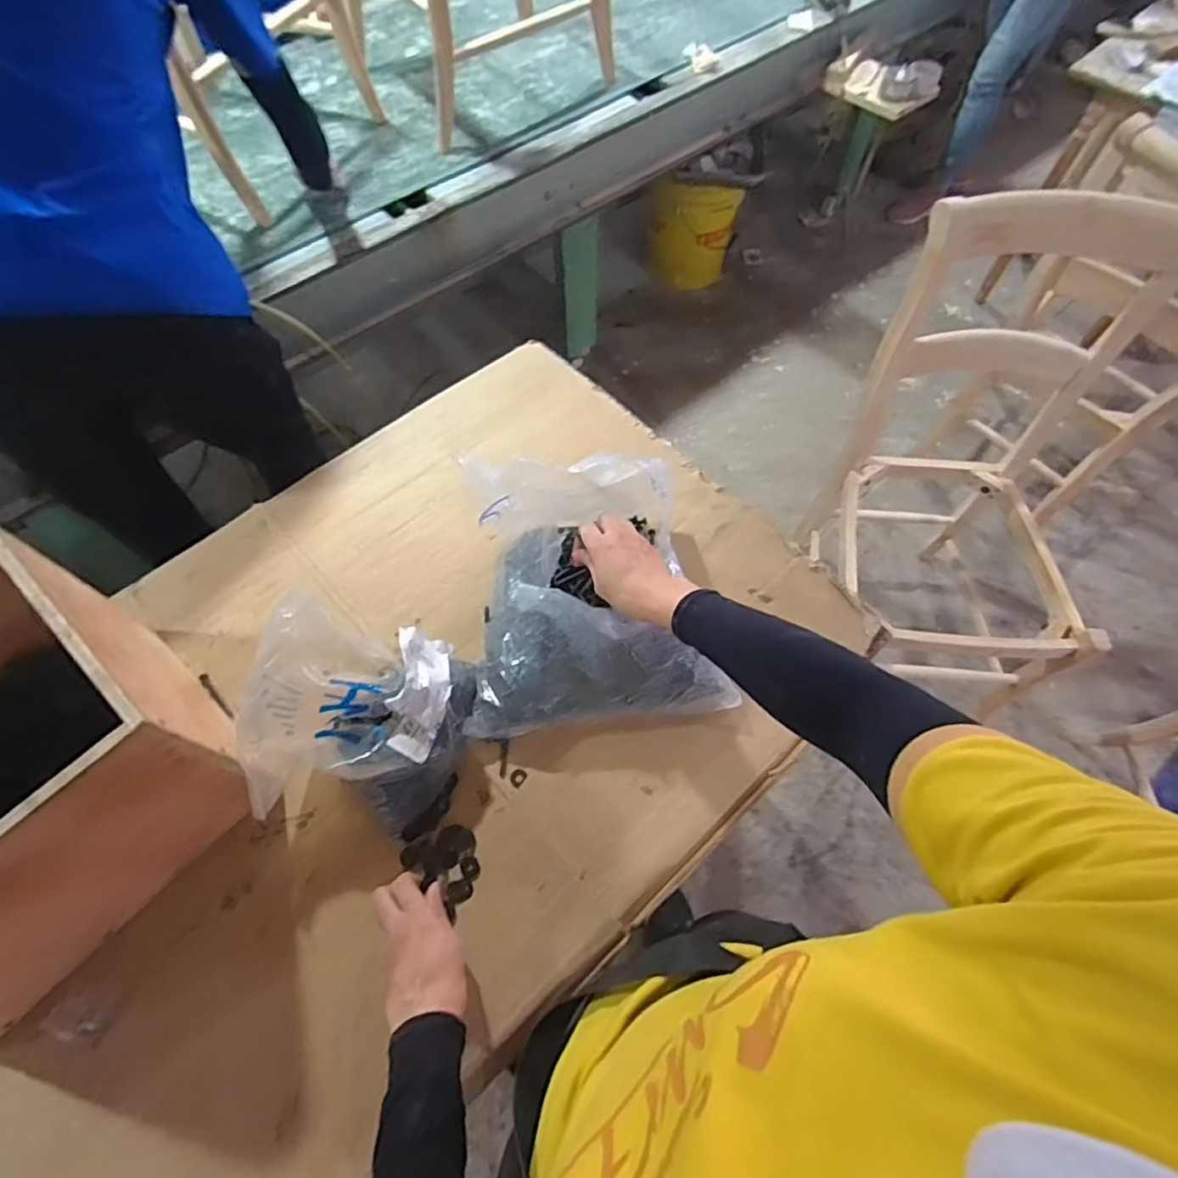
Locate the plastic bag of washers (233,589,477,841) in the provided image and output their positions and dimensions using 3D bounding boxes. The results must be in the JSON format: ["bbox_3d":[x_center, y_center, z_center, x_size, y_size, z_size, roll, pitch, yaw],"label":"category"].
[{"bbox_3d":[-0.224,0.130,0.618,0.182,0.148,0.187,7,65,5],"label":"plastic bag of washers"}]

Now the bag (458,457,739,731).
[{"bbox_3d":[-0.006,-0.004,0.676,0.250,0.153,0.265,-6,65,-2],"label":"bag"}]

